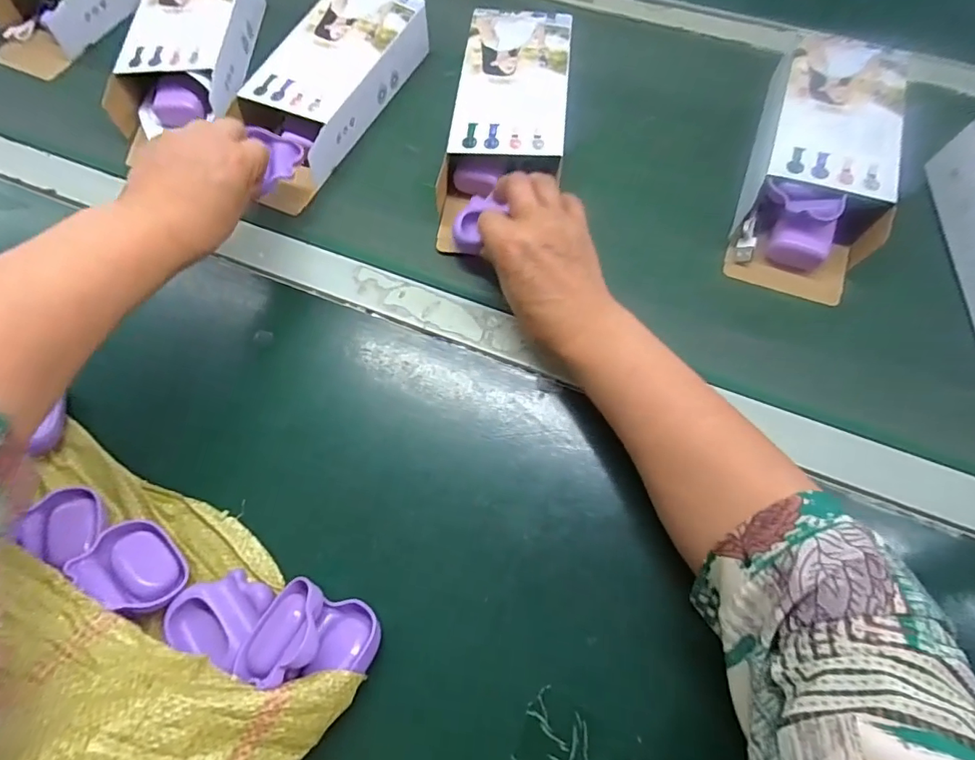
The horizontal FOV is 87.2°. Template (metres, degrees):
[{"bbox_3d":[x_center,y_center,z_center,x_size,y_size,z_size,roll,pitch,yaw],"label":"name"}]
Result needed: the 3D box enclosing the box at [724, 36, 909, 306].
[{"bbox_3d":[0.278,-0.186,0.439,0.107,0.064,0.226,15,66,9],"label":"box"}]

